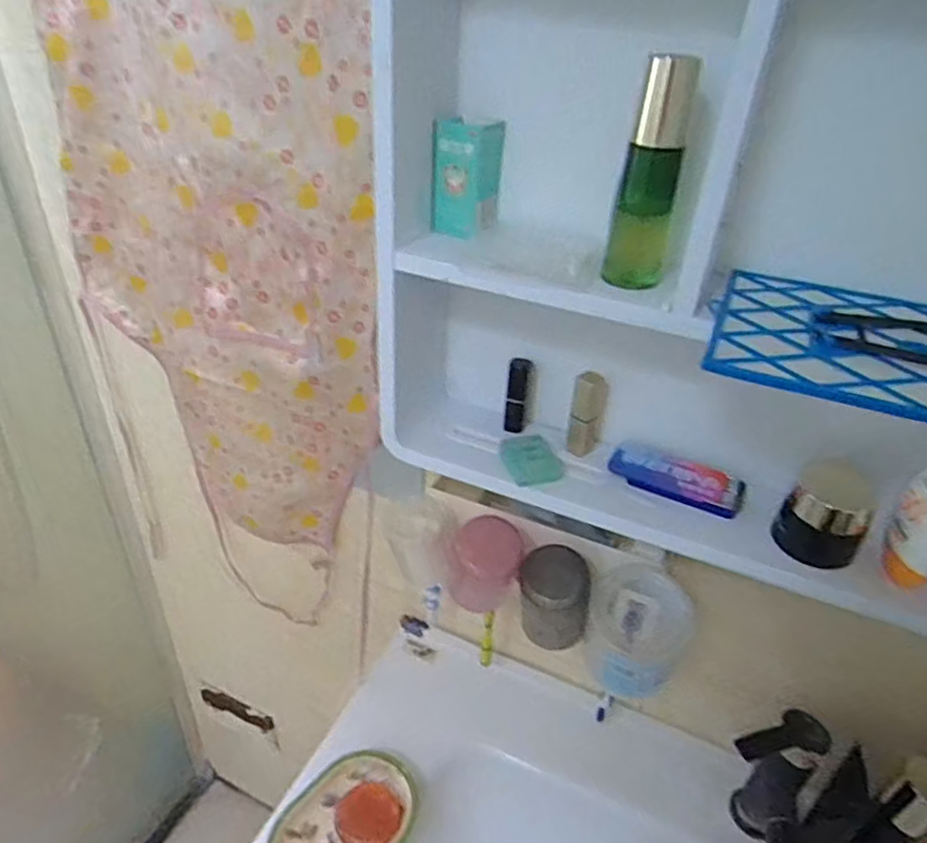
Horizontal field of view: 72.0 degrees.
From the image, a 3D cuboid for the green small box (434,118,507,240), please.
[{"bbox_3d":[0.004,-0.194,0.506,0.042,0.080,0.047,19,36,22],"label":"green small box"}]

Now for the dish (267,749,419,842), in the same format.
[{"bbox_3d":[-0.114,0.393,0.621,0.149,0.027,0.109,-23,41,-35],"label":"dish"}]

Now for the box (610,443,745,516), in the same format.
[{"bbox_3d":[0.182,0.047,0.546,0.109,0.018,0.048,21,36,24],"label":"box"}]

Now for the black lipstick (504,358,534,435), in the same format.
[{"bbox_3d":[0.050,-0.021,0.591,0.020,0.073,0.021,8,33,6],"label":"black lipstick"}]

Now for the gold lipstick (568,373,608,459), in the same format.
[{"bbox_3d":[0.108,-0.006,0.561,0.026,0.077,0.019,11,33,10],"label":"gold lipstick"}]

